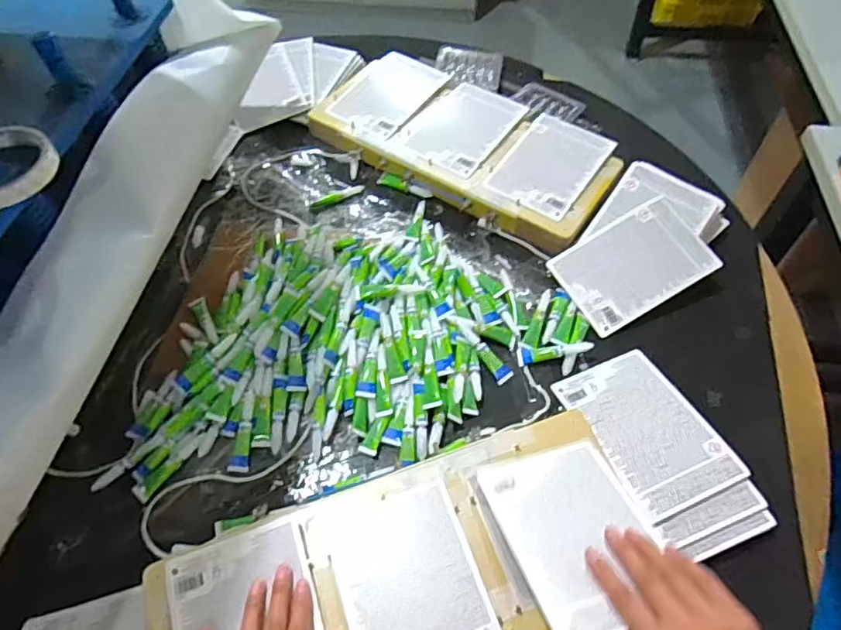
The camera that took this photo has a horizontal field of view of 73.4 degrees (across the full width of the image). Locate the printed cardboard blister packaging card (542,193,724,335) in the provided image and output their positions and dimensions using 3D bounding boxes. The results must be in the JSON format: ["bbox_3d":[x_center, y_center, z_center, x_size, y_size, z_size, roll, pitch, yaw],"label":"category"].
[{"bbox_3d":[0.255,-0.062,0.677,0.168,0.005,0.115,-30,69,-3],"label":"printed cardboard blister packaging card"}]

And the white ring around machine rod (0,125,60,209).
[{"bbox_3d":[-0.357,-0.125,0.478,0.086,0.025,0.089,39,65,24],"label":"white ring around machine rod"}]

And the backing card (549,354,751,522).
[{"bbox_3d":[0.229,0.114,0.578,0.112,0.007,0.168,-21,49,-10],"label":"backing card"}]

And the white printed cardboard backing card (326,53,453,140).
[{"bbox_3d":[-0.047,-0.330,0.841,0.111,0.008,0.175,31,64,15],"label":"white printed cardboard backing card"}]

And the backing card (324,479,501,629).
[{"bbox_3d":[-0.005,0.235,0.473,0.113,0.007,0.170,-18,56,-10],"label":"backing card"}]

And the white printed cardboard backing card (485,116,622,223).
[{"bbox_3d":[0.176,-0.203,0.755,0.112,0.009,0.171,31,66,18],"label":"white printed cardboard backing card"}]

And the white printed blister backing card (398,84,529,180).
[{"bbox_3d":[0.061,-0.268,0.801,0.124,0.005,0.173,29,63,21],"label":"white printed blister backing card"}]

